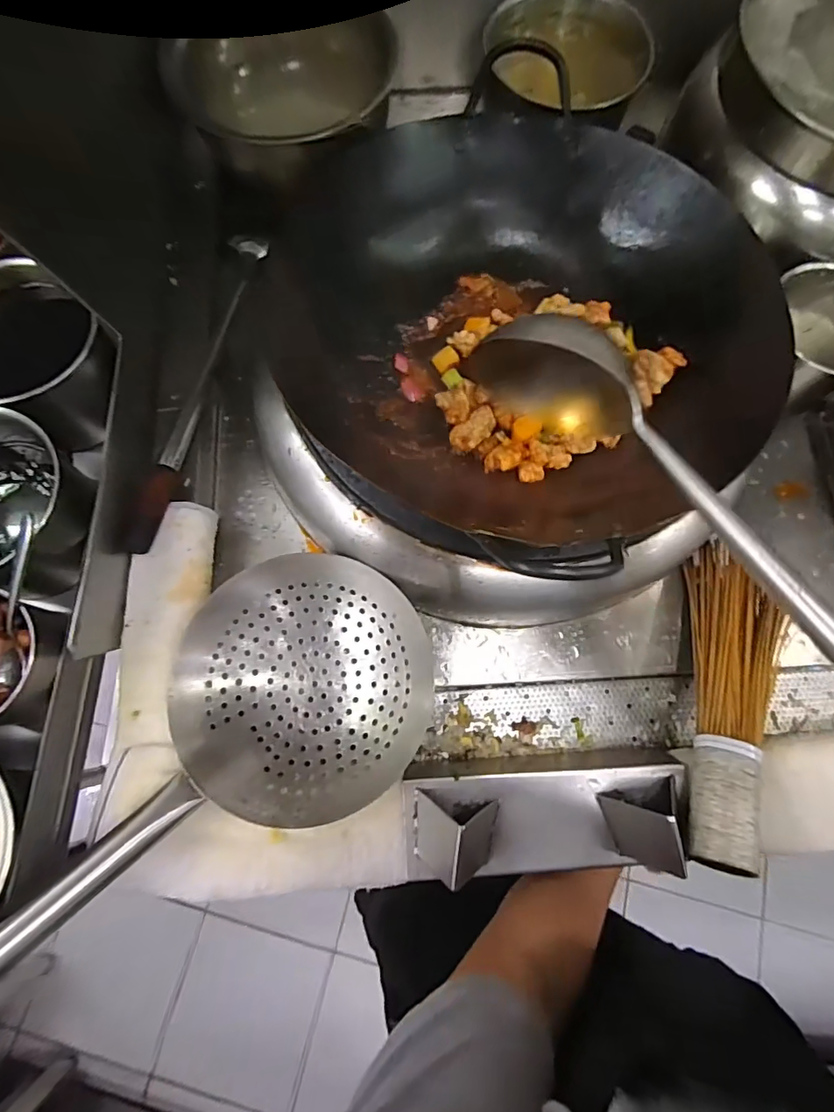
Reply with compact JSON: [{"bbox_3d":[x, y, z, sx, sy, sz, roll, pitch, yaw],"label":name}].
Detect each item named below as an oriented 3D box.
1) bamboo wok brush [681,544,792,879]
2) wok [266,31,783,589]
[{"bbox_3d":[0.283,0.129,0.456,0.062,0.061,0.276,12,74,3],"label":"bamboo wok brush"},{"bbox_3d":[0.092,-0.217,0.480,0.435,0.111,0.410,-22,75,-6],"label":"wok"}]

